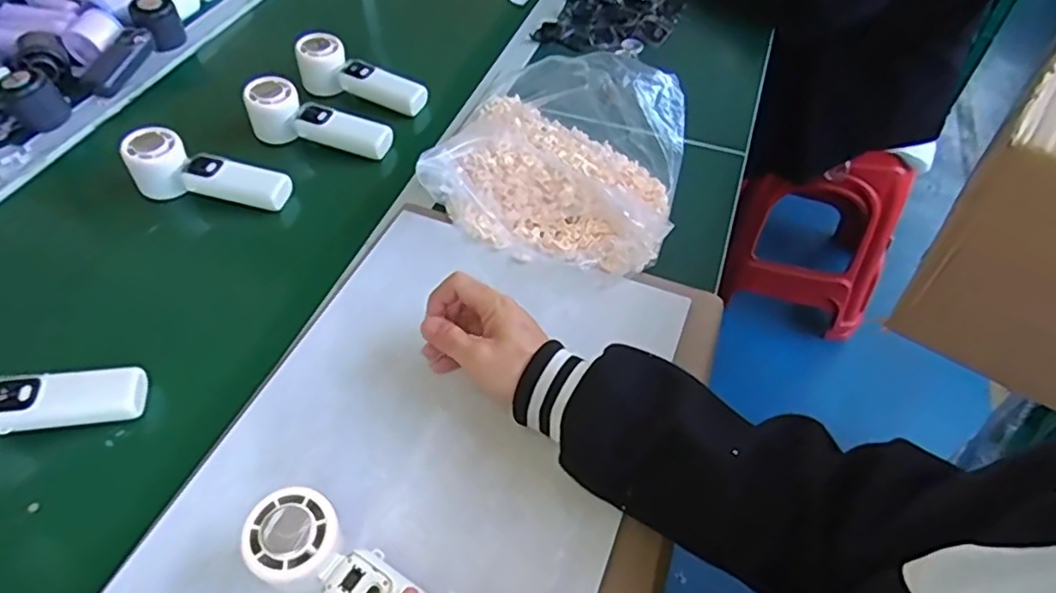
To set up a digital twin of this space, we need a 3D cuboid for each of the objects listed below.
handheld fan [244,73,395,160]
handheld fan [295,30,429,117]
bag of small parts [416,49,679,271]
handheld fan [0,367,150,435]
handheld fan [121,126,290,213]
[{"bbox_3d":[-0.239,-0.200,0.725,0.162,0.057,0.053,18,53,13],"label":"handheld fan"},{"bbox_3d":[-0.207,-0.271,0.782,0.165,0.052,0.055,22,54,16],"label":"handheld fan"},{"bbox_3d":[0.036,-0.152,0.659,0.240,0.079,0.263,12,52,9],"label":"bag of small parts"},{"bbox_3d":[-0.394,0.077,0.495,0.161,0.054,0.054,-12,52,-11],"label":"handheld fan"},{"bbox_3d":[-0.338,-0.127,0.677,0.170,0.048,0.060,15,51,-3],"label":"handheld fan"}]

